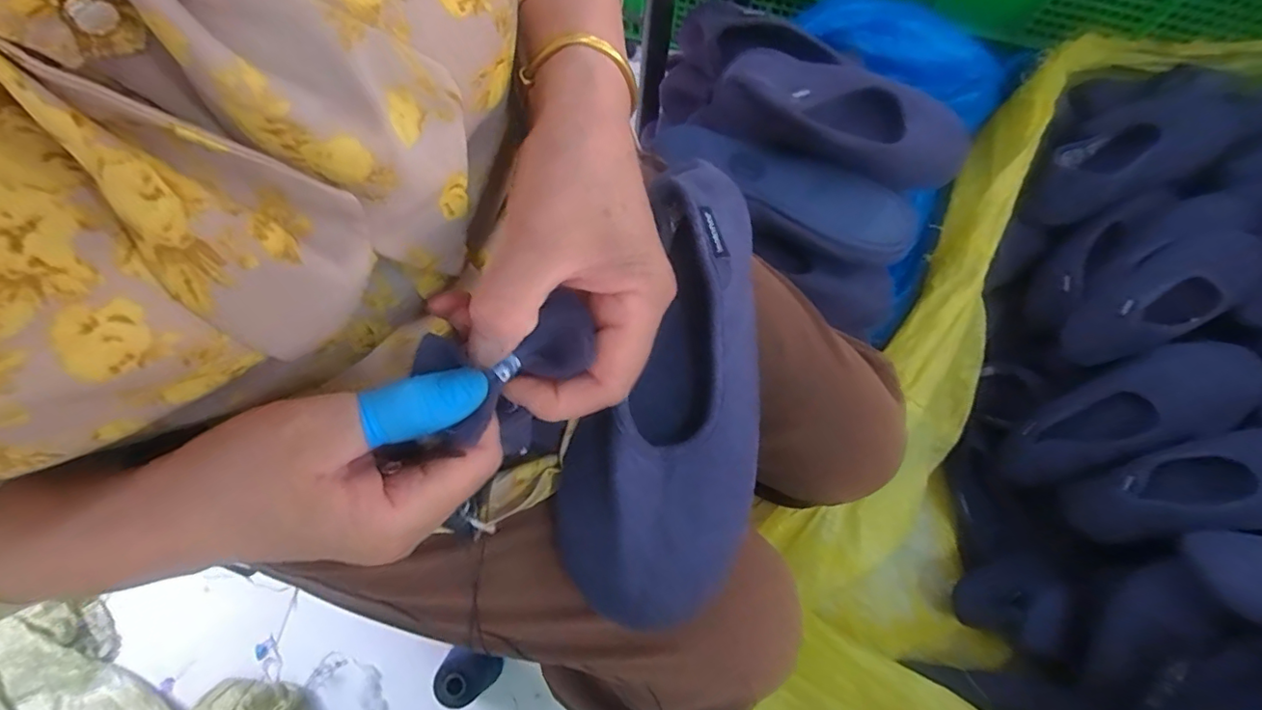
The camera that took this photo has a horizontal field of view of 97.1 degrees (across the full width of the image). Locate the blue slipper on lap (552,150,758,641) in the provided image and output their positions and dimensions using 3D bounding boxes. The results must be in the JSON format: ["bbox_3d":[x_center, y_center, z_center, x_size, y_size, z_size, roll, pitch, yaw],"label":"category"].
[{"bbox_3d":[0.027,0.012,0.292,0.099,0.048,0.237,14,74,3],"label":"blue slipper on lap"}]

